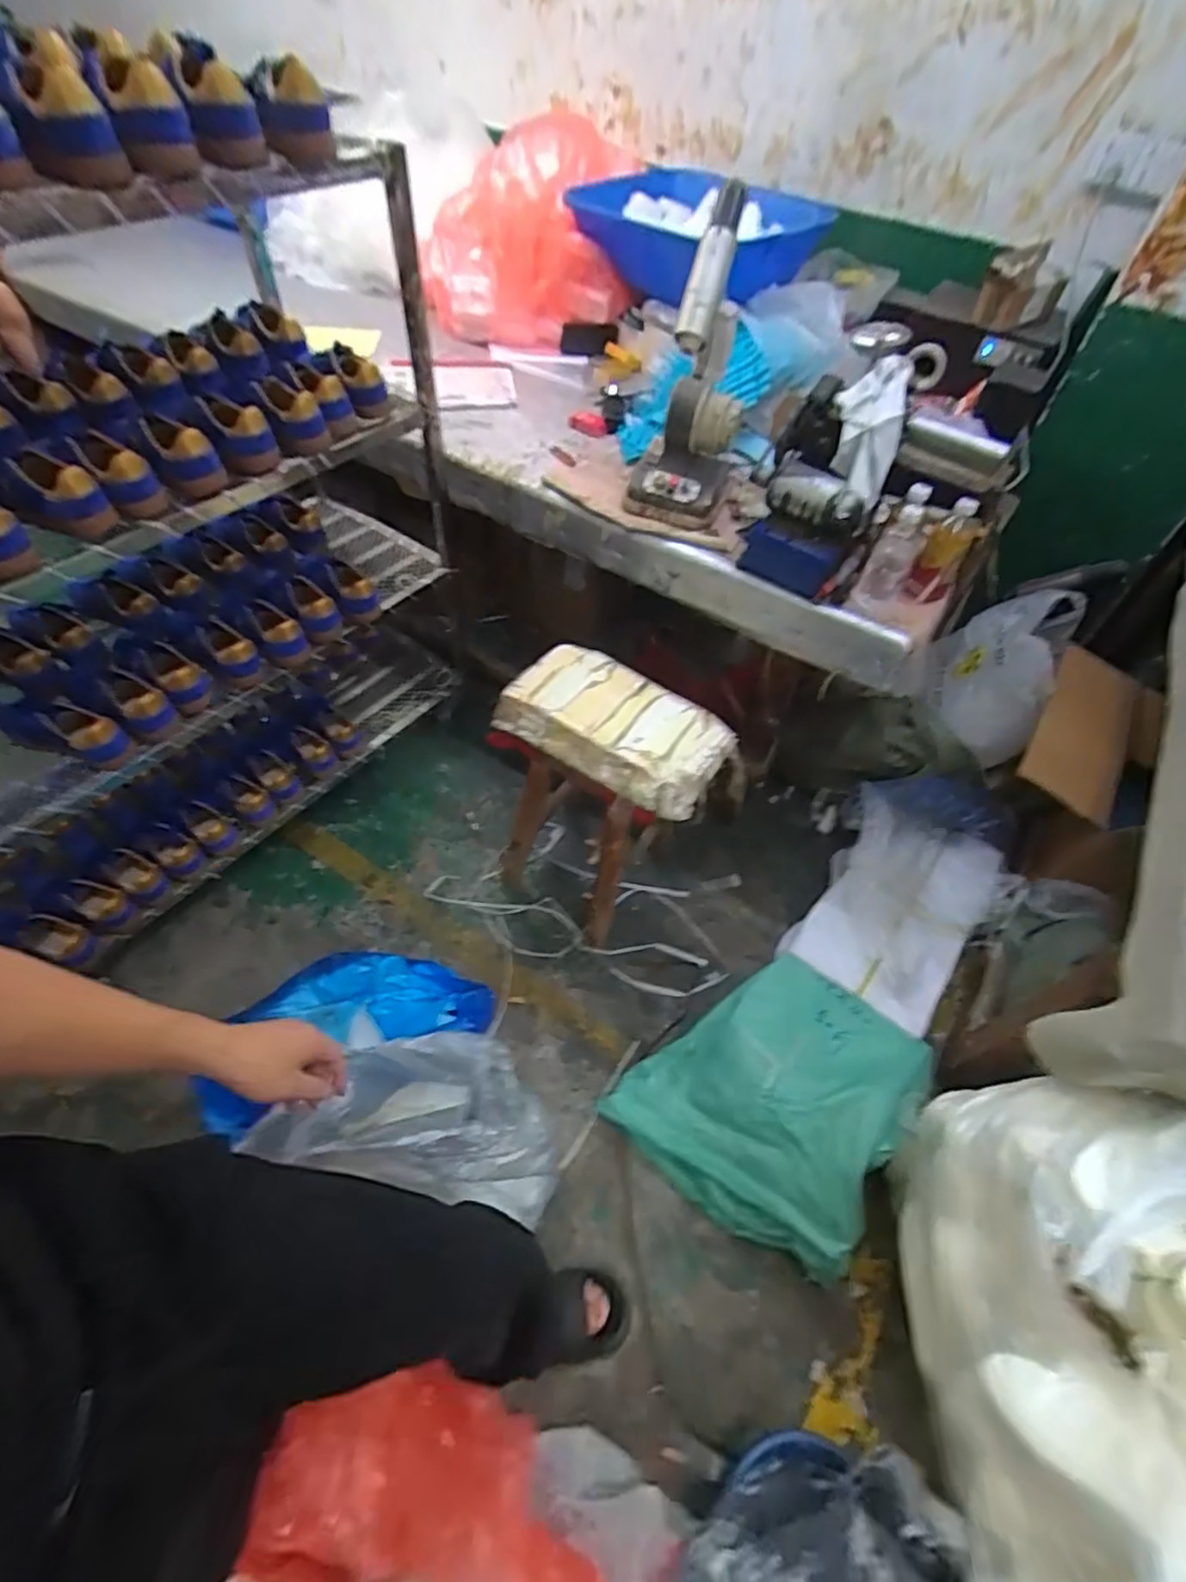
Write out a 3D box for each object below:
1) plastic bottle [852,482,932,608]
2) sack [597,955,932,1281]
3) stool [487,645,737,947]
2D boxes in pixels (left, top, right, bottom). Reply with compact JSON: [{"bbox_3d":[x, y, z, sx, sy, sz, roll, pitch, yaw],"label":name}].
[{"bbox_3d":[0.537,-0.430,1.178,0.078,0.213,0.071,24,30,13],"label":"plastic bottle"},{"bbox_3d":[0.335,0.558,1.267,0.454,0.210,0.460,34,57,20],"label":"sack"},{"bbox_3d":[0.026,0.023,1.444,0.437,0.521,0.297,33,57,19],"label":"stool"}]

